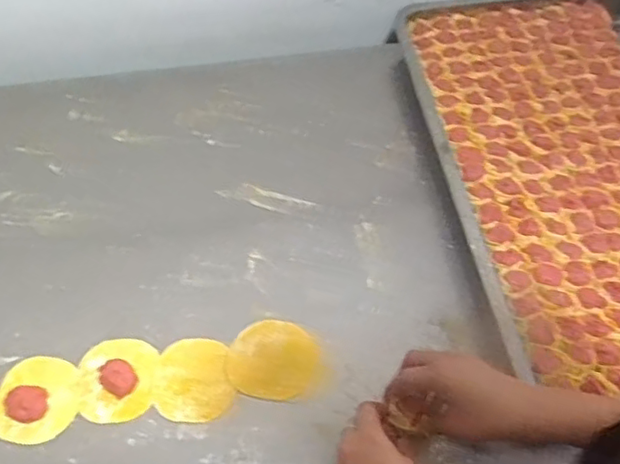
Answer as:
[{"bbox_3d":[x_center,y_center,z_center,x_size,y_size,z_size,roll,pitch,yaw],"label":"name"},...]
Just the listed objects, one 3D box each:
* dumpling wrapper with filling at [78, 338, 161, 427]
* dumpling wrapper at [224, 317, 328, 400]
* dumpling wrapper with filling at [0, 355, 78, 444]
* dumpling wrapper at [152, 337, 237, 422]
[{"bbox_3d":[-0.187,0.135,0.600,0.074,0.027,0.084,3,55,4],"label":"dumpling wrapper with filling"},{"bbox_3d":[-0.031,0.124,0.617,0.096,0.004,0.080,11,56,10],"label":"dumpling wrapper"},{"bbox_3d":[-0.263,0.153,0.592,0.075,0.029,0.081,-1,55,2],"label":"dumpling wrapper with filling"},{"bbox_3d":[-0.111,0.140,0.608,0.074,0.004,0.083,0,55,2],"label":"dumpling wrapper"}]

